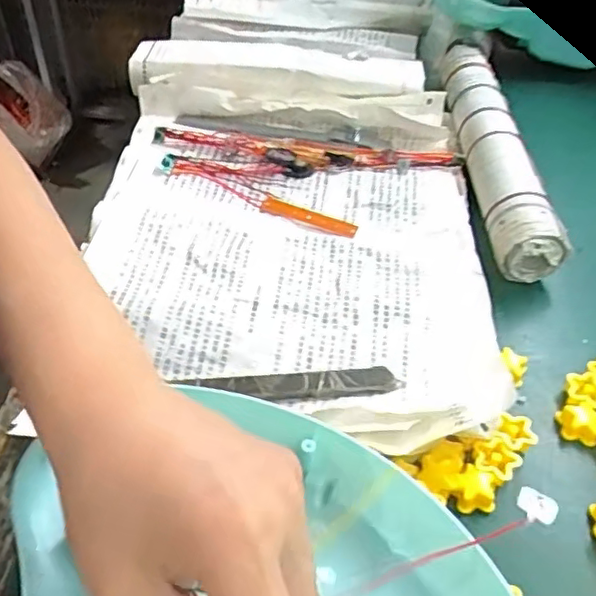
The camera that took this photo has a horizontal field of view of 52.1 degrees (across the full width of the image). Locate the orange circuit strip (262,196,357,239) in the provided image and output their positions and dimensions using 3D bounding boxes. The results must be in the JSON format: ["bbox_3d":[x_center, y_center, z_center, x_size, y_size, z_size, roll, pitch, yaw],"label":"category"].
[{"bbox_3d":[0.007,-0.063,0.481,0.080,0.005,0.017,21,62,20],"label":"orange circuit strip"}]

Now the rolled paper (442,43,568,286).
[{"bbox_3d":[0.171,-0.145,0.548,0.046,0.041,0.315,3,46,-4],"label":"rolled paper"}]

